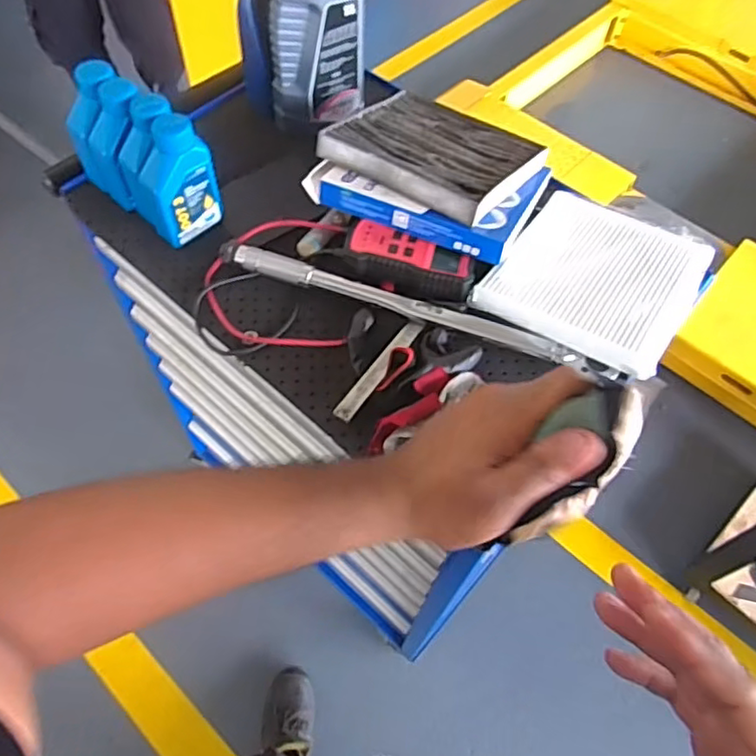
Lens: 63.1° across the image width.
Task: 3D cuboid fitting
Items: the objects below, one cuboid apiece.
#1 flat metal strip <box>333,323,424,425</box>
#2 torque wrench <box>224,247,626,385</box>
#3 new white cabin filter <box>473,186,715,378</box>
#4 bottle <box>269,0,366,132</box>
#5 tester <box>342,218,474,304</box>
[{"bbox_3d":[0.003,-0.011,0.636,0.019,0.009,0.141,26,57,21],"label":"flat metal strip"},{"bbox_3d":[0.044,-0.075,0.663,0.453,0.028,0.033,19,60,9],"label":"torque wrench"},{"bbox_3d":[0.244,-0.118,0.677,0.195,0.032,0.212,31,62,15],"label":"new white cabin filter"},{"bbox_3d":[-0.080,-0.424,0.776,0.120,0.192,0.071,-32,65,-20],"label":"bottle"},{"bbox_3d":[0.034,-0.128,0.692,0.147,0.040,0.070,15,59,6],"label":"tester"}]

